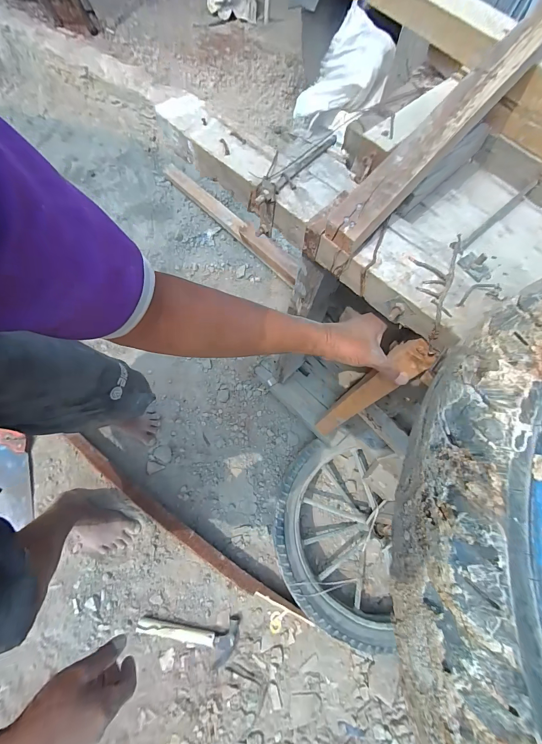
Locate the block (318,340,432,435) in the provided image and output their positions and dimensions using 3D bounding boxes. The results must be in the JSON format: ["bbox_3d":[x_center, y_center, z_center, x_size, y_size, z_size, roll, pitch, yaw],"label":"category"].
[{"bbox_3d":[0.160,0.059,0.608,0.047,0.474,0.022,43,69,10],"label":"block"}]

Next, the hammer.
[{"bbox_3d":[-0.207,0.672,0.786,0.248,0.022,0.098,1,68,-2],"label":"hammer"}]

